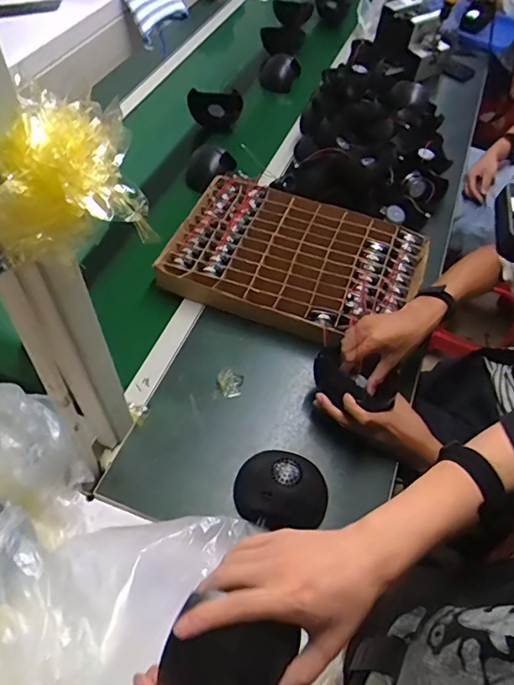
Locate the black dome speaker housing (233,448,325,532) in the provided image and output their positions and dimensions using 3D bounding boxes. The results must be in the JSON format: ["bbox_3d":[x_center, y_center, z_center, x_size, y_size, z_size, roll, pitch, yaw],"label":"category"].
[{"bbox_3d":[0.032,0.207,0.685,0.129,0.064,0.096,16,55,9],"label":"black dome speaker housing"}]

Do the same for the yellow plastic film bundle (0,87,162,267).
[{"bbox_3d":[-0.139,-0.123,0.367,0.111,0.091,0.097,-1,54,-4],"label":"yellow plastic film bundle"}]

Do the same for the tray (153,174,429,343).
[{"bbox_3d":[0.071,-0.154,0.938,0.453,0.061,0.311,20,56,11],"label":"tray"}]

